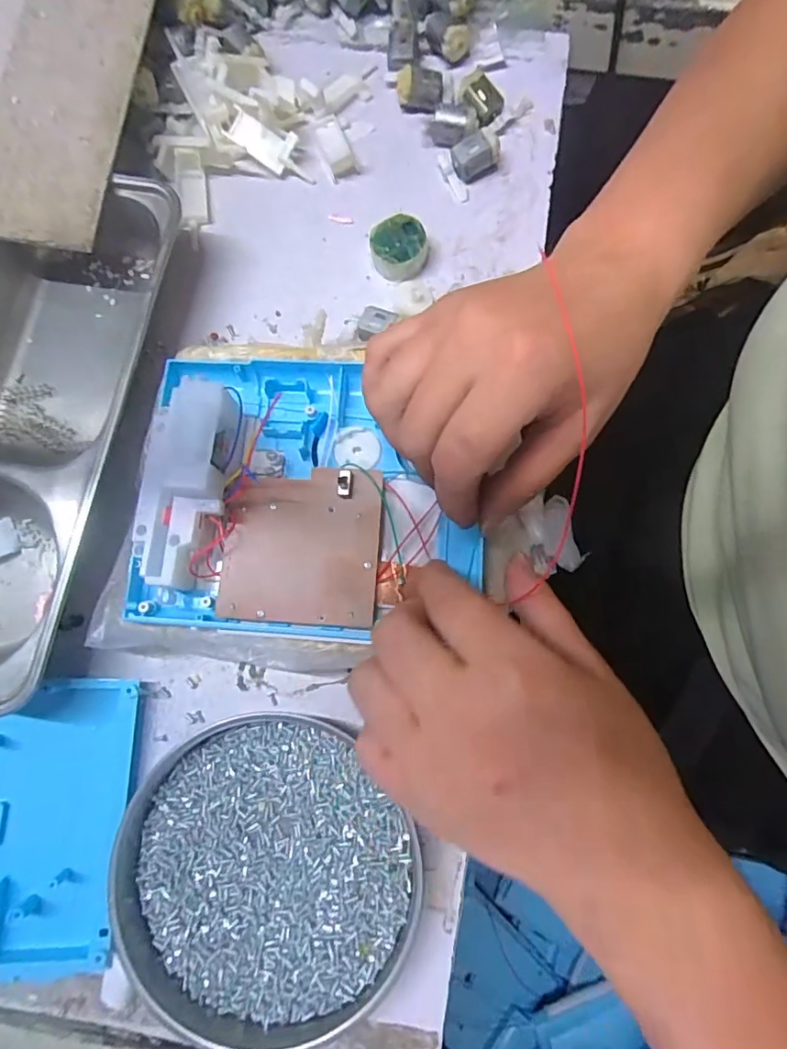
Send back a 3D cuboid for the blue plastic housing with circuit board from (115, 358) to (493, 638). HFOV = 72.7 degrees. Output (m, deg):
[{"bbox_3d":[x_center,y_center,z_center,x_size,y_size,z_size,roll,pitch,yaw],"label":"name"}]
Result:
[{"bbox_3d":[-0.040,-0.015,0.248,0.152,0.036,0.140,4,80,1],"label":"blue plastic housing with circuit board"}]

